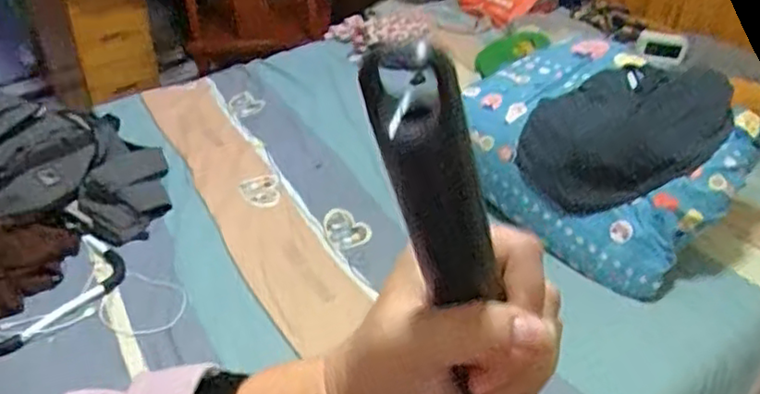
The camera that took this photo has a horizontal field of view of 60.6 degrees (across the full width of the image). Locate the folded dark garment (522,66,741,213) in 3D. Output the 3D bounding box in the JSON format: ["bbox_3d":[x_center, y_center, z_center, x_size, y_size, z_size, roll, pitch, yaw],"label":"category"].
[{"bbox_3d":[0.495,-0.128,1.325,0.407,0.043,0.253,-27,78,13],"label":"folded dark garment"}]

